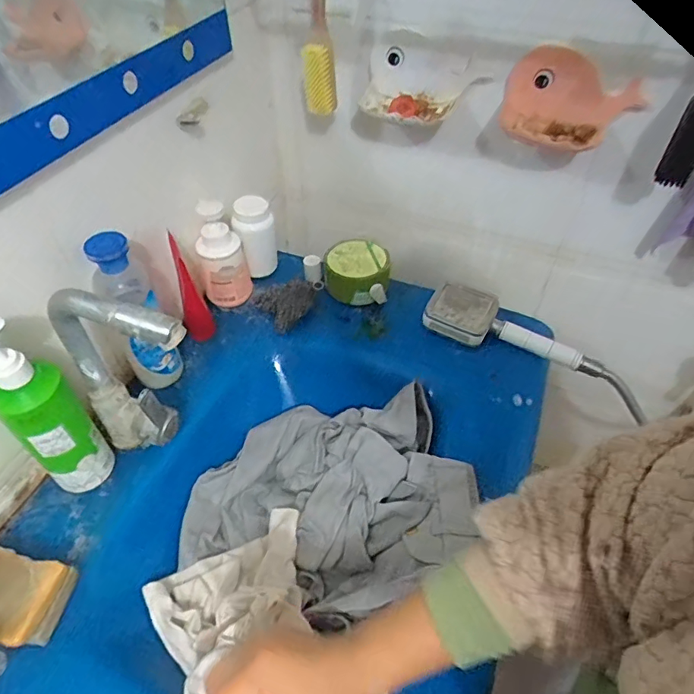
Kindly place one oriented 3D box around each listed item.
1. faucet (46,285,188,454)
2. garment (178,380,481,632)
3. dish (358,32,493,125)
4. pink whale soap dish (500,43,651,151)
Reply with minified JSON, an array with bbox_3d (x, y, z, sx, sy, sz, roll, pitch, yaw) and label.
[{"bbox_3d":[-0.211,0.050,0.518,0.156,0.261,0.047,21,51,18],"label":"faucet"},{"bbox_3d":[-0.028,0.183,0.618,0.339,0.089,0.270,2,48,2],"label":"garment"},{"bbox_3d":[0.100,-0.357,0.656,0.160,0.078,0.114,6,48,6],"label":"dish"},{"bbox_3d":[0.280,-0.311,0.614,0.157,0.112,0.068,1,48,2],"label":"pink whale soap dish"}]

